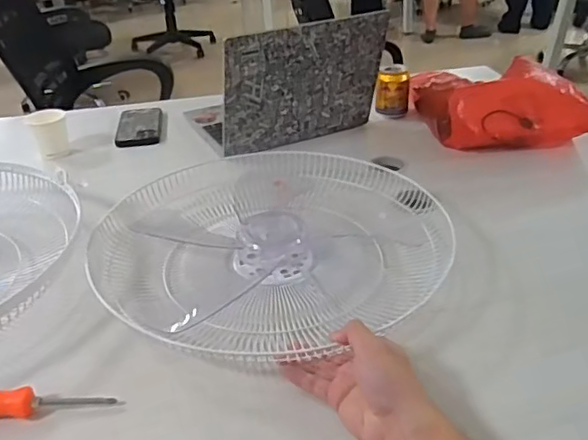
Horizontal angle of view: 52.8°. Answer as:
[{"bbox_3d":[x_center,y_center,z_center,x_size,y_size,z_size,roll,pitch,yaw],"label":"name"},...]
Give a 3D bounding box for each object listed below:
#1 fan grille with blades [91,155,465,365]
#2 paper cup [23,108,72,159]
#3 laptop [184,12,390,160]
[{"bbox_3d":[-0.025,0.023,0.780,0.430,0.063,0.419,-3,27,1],"label":"fan grille with blades"},{"bbox_3d":[-0.442,-0.156,1.069,0.068,0.073,0.062,-16,34,-21],"label":"paper cup"},{"bbox_3d":[-0.025,-0.263,1.087,0.302,0.237,0.279,-15,34,-19],"label":"laptop"}]

